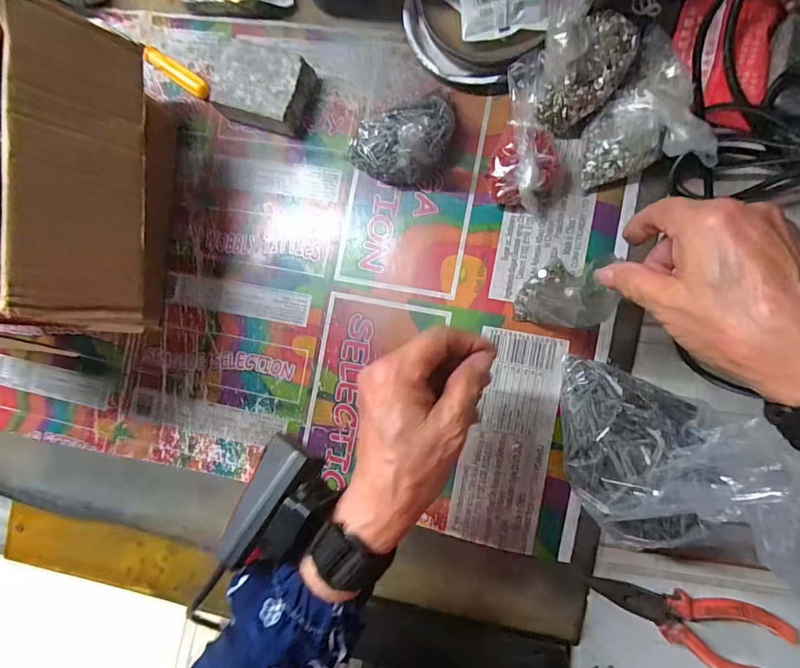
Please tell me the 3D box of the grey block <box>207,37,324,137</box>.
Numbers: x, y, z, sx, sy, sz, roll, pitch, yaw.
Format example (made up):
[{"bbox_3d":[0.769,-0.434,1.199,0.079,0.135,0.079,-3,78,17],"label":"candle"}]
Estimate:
[{"bbox_3d":[-0.120,-0.215,0.372,0.085,0.030,0.060,17,91,8],"label":"grey block"}]

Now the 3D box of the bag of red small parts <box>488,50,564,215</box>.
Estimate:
[{"bbox_3d":[0.103,-0.148,0.322,0.063,0.064,0.095,12,90,8],"label":"bag of red small parts"}]

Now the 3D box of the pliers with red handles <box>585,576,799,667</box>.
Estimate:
[{"bbox_3d":[0.216,0.217,0.319,0.139,0.017,0.051,16,91,8],"label":"pliers with red handles"}]

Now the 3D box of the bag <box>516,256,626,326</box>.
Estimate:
[{"bbox_3d":[0.134,-0.034,0.337,0.080,0.019,0.054,0,89,8],"label":"bag"}]

